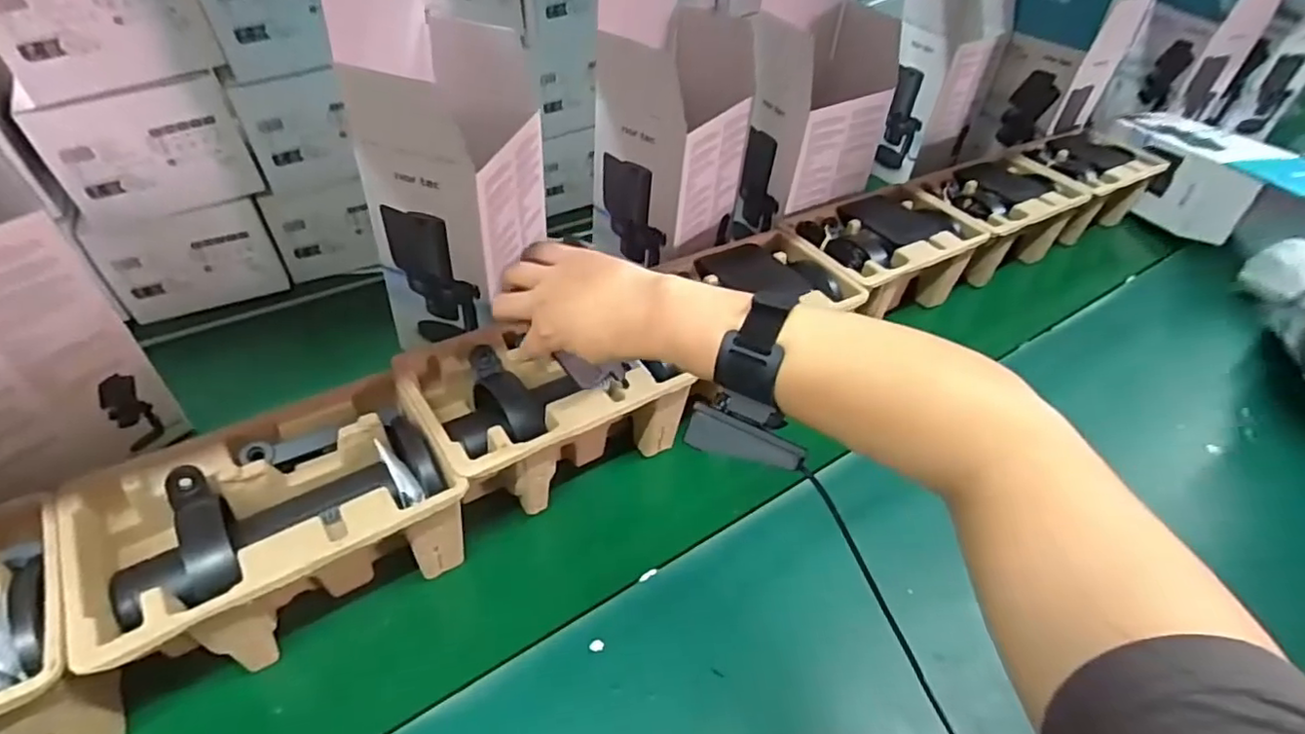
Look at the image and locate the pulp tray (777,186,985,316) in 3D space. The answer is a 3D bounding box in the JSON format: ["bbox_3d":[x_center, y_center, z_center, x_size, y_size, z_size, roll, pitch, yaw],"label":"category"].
[{"bbox_3d":[0.277,-0.133,0.786,0.245,0.099,0.154,-24,52,-27],"label":"pulp tray"}]

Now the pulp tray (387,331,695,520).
[{"bbox_3d":[-0.103,0.041,0.558,0.189,0.107,0.145,-23,51,-27],"label":"pulp tray"}]

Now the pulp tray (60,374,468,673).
[{"bbox_3d":[-0.265,0.117,0.457,0.216,0.100,0.144,-24,52,-28],"label":"pulp tray"}]

